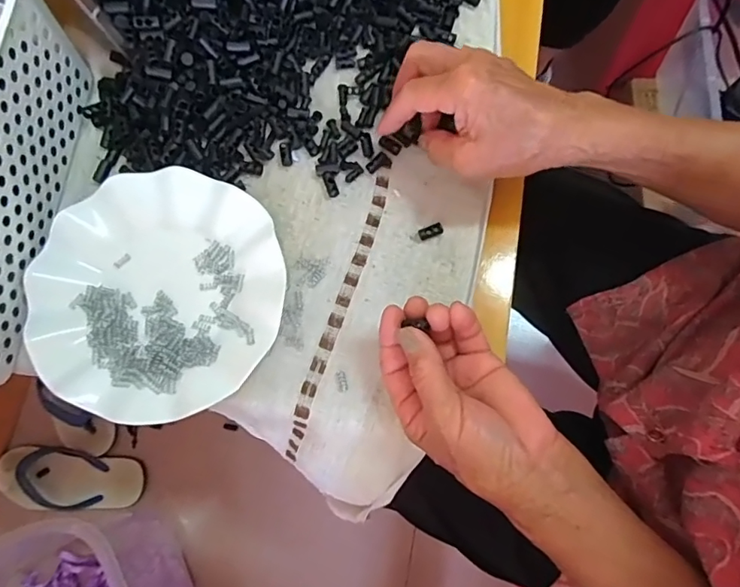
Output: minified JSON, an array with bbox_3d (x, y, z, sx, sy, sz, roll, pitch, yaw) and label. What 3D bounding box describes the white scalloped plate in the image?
[{"bbox_3d":[-0.157,-0.001,0.375,0.181,0.019,0.179,0,76,0],"label":"white scalloped plate"}]

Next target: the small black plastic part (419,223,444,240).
[{"bbox_3d":[0.048,-0.048,0.393,0.020,0.005,0.009,-18,77,-5],"label":"small black plastic part"}]

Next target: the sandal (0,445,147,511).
[{"bbox_3d":[-0.485,0.298,0.818,0.236,0.036,0.092,4,76,0],"label":"sandal"}]

